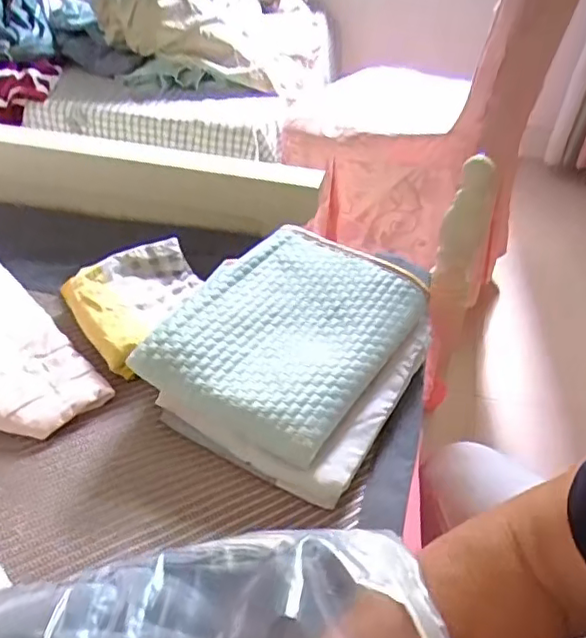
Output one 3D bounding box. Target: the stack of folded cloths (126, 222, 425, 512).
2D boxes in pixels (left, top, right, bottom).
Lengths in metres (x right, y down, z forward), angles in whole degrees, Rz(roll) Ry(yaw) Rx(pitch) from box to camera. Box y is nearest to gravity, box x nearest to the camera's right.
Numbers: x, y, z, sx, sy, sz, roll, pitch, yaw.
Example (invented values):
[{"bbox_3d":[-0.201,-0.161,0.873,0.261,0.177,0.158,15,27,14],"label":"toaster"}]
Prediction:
[{"bbox_3d":[0.004,0.030,0.622,0.218,0.098,0.242,21,45,20],"label":"stack of folded cloths"}]

